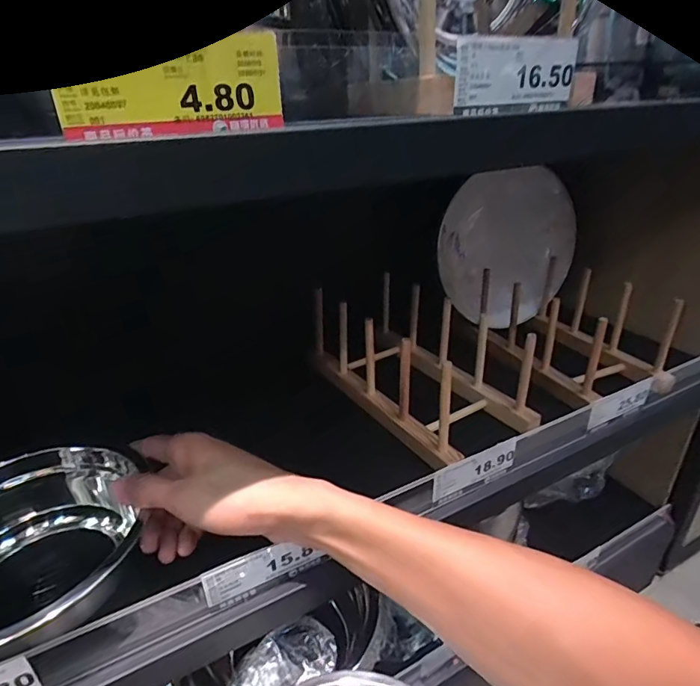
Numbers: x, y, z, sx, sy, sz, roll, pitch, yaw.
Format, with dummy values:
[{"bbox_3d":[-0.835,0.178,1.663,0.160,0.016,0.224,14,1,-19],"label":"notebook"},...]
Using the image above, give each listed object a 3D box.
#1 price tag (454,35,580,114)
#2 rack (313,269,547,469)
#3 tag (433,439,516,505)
[{"bbox_3d":[0.096,-0.153,0.268,0.085,0.037,0.005,-13,30,-22],"label":"price tag"},{"bbox_3d":[0.069,0.015,0.523,0.124,0.095,0.250,-17,31,-27],"label":"rack"},{"bbox_3d":[0.110,0.113,0.411,0.089,0.035,0.005,-15,29,-24],"label":"tag"}]

